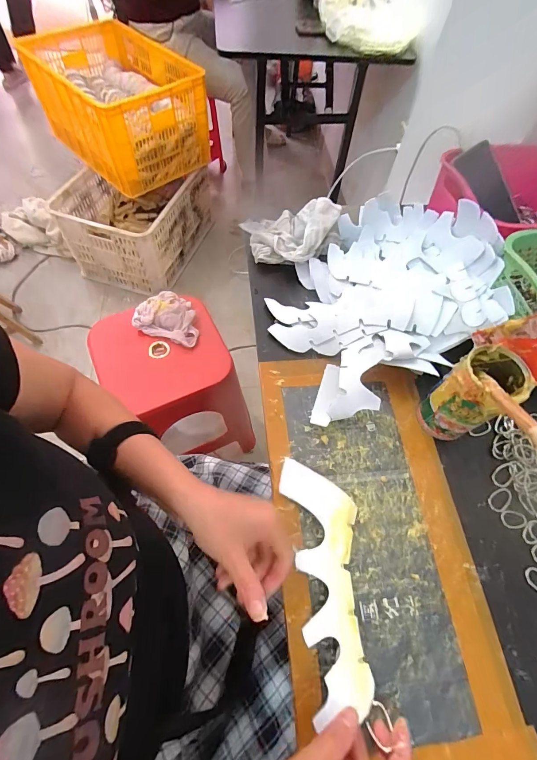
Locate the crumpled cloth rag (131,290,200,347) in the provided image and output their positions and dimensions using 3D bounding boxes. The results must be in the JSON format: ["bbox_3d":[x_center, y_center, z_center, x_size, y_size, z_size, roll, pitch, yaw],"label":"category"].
[{"bbox_3d":[-0.232,-0.153,0.812,0.151,0.043,0.117,15,61,5],"label":"crumpled cloth rag"}]

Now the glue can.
[{"bbox_3d":[0.232,0.019,0.397,0.072,0.123,0.067,-30,67,-18],"label":"glue can"}]

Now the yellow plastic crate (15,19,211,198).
[{"bbox_3d":[-0.564,-1.042,1.303,0.414,0.291,0.671,-40,71,-22],"label":"yellow plastic crate"}]

